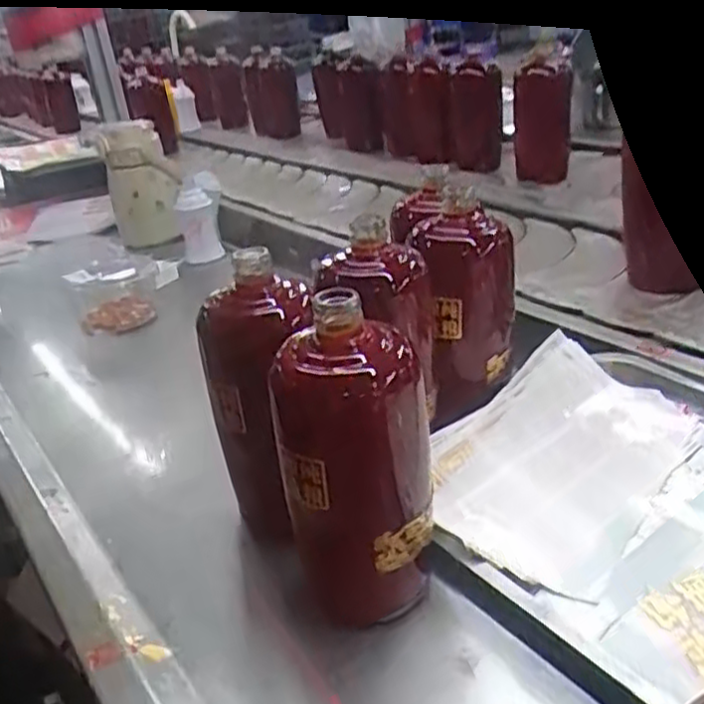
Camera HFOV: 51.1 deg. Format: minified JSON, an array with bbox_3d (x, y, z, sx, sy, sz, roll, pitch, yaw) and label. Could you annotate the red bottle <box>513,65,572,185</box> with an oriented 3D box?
[{"bbox_3d":[0.293,-0.355,1.140,0.084,0.155,0.072,0,29,17],"label":"red bottle"}]

